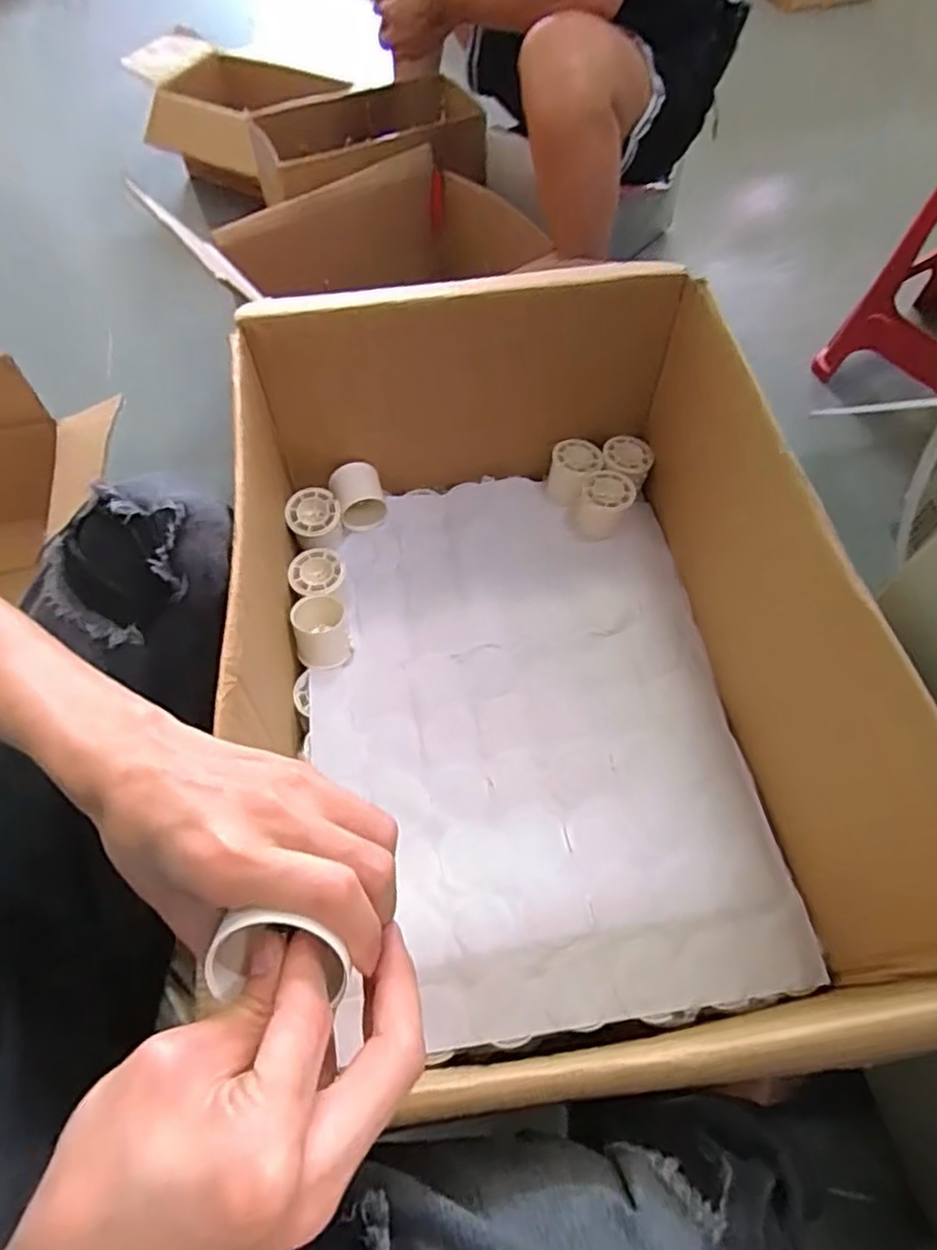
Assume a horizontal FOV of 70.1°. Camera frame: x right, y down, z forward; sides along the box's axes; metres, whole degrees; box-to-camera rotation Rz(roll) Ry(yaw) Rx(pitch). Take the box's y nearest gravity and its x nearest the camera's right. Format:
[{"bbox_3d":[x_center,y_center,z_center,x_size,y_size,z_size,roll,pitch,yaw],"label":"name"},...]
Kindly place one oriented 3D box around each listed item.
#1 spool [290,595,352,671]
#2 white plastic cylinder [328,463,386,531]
[{"bbox_3d":[-0.139,0.007,0.640,0.051,0.045,0.060,-2,60,0],"label":"spool"},{"bbox_3d":[-0.120,-0.140,0.729,0.056,0.043,0.061,-19,61,-10],"label":"white plastic cylinder"}]

